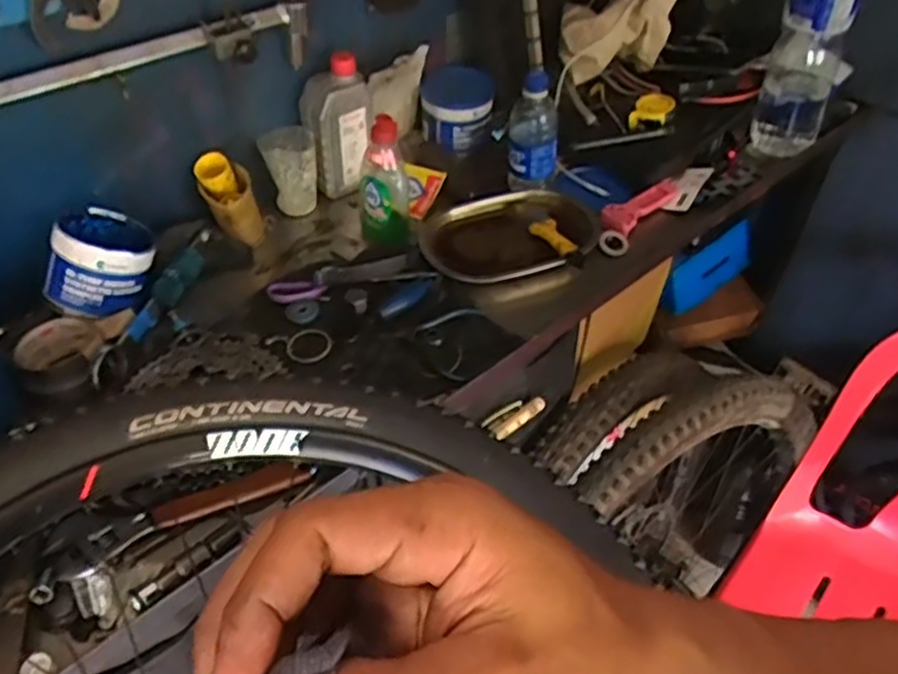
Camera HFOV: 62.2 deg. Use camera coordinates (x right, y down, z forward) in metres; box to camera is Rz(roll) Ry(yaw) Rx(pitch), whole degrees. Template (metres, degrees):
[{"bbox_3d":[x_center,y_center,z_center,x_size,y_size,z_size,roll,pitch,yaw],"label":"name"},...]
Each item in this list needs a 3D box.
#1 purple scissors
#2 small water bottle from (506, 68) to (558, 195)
[{"bbox_3d":[-0.117,-0.075,0.886,0.191,0.021,0.041,-11,48,-10],"label":"purple scissors"},{"bbox_3d":[0.110,-0.265,0.978,0.066,0.151,0.059,7,47,7],"label":"small water bottle"}]

